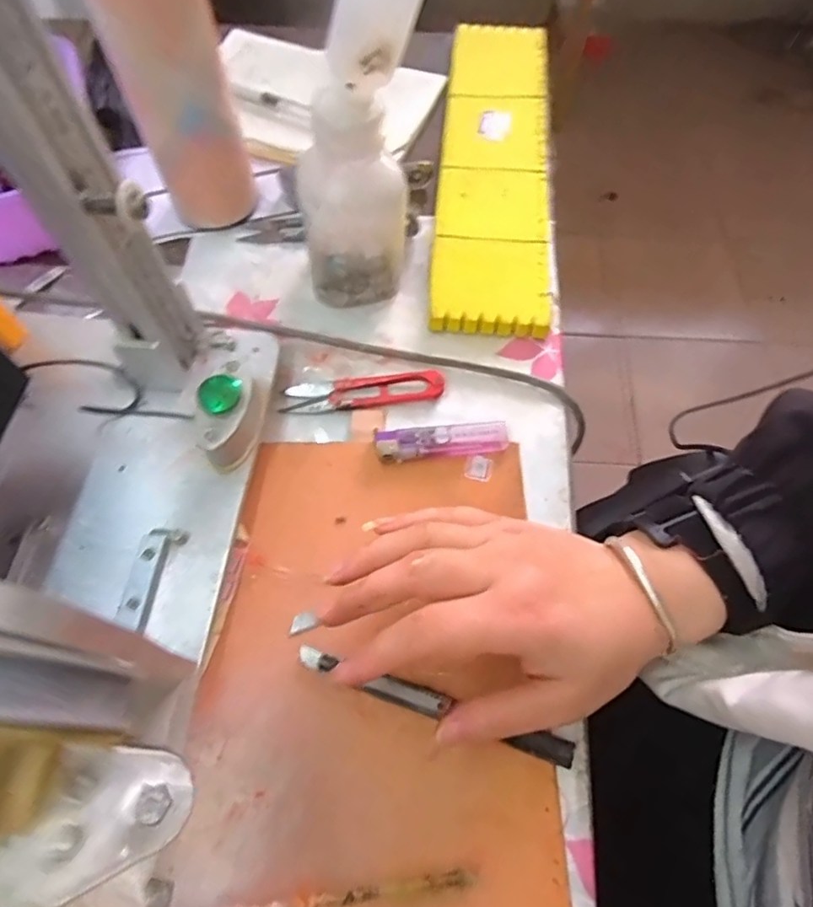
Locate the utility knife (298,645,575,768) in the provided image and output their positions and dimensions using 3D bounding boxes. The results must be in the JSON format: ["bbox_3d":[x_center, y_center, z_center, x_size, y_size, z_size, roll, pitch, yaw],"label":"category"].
[{"bbox_3d":[0.012,0.121,0.280,0.137,0.004,0.012,18,64,8],"label":"utility knife"}]

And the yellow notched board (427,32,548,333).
[{"bbox_3d":[0.069,-0.232,0.449,0.080,0.015,0.333,4,63,2],"label":"yellow notched board"}]

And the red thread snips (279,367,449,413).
[{"bbox_3d":[-0.027,-0.040,0.362,0.099,0.010,0.023,-5,63,-2],"label":"red thread snips"}]

